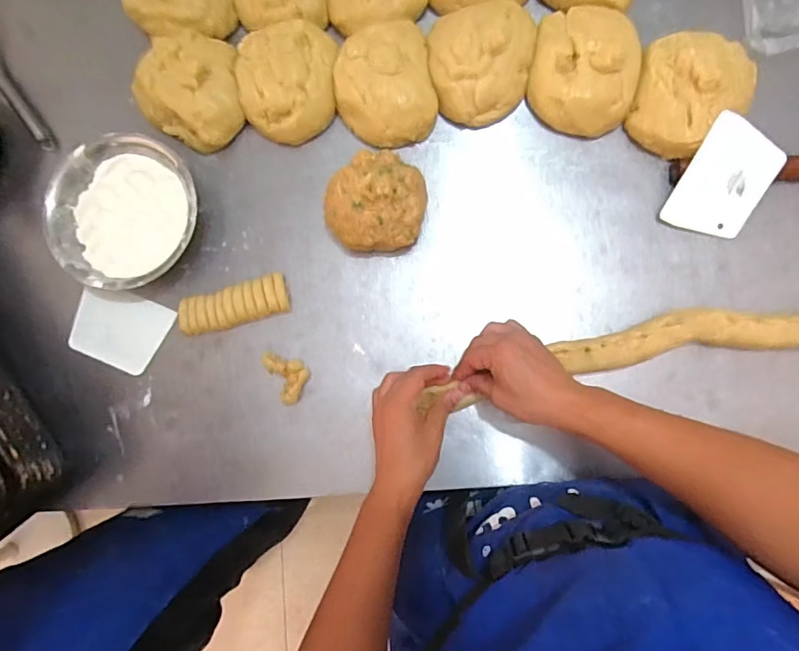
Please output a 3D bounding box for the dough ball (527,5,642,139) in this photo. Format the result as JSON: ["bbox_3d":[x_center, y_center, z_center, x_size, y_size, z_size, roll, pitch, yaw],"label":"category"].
[{"bbox_3d":[0.226,-0.311,0.595,0.128,0.057,0.147,13,87,5],"label":"dough ball"}]

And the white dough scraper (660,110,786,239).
[{"bbox_3d":[0.382,-0.169,0.574,0.091,0.005,0.128,24,107,2],"label":"white dough scraper"}]

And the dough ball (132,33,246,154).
[{"bbox_3d":[-0.258,-0.306,0.628,0.140,0.048,0.134,29,89,6],"label":"dough ball"}]

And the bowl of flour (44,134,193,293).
[{"bbox_3d":[-0.346,-0.141,0.626,0.178,0.058,0.187,0,86,4],"label":"bowl of flour"}]

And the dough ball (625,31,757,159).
[{"bbox_3d":[0.348,-0.273,0.576,0.130,0.057,0.147,19,88,5],"label":"dough ball"}]

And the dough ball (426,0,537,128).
[{"bbox_3d":[0.104,-0.320,0.596,0.127,0.051,0.126,0,86,4],"label":"dough ball"}]

